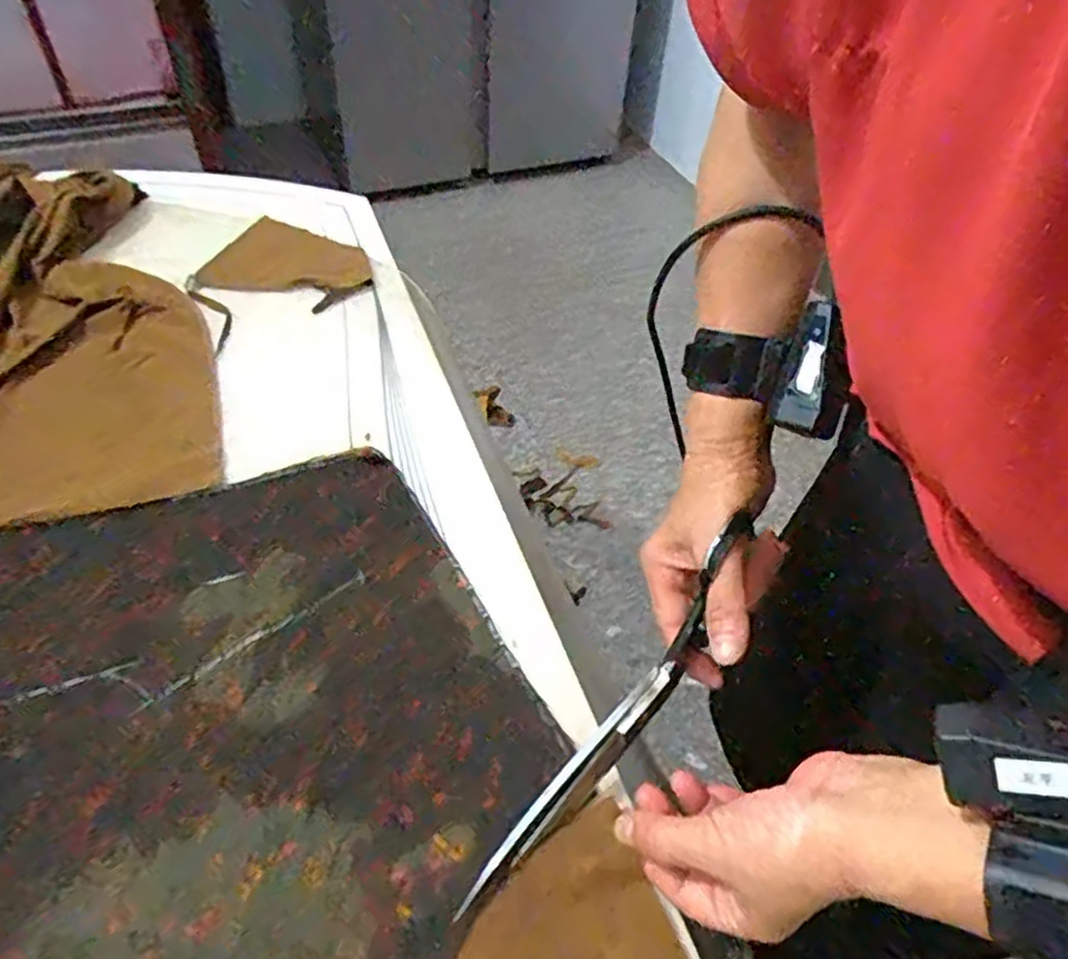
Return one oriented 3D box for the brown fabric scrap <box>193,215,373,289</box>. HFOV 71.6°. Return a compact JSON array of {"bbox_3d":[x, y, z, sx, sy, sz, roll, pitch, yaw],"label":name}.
[{"bbox_3d":[-0.226,-0.201,0.694,0.130,0.019,0.106,13,49,7],"label":"brown fabric scrap"}]

